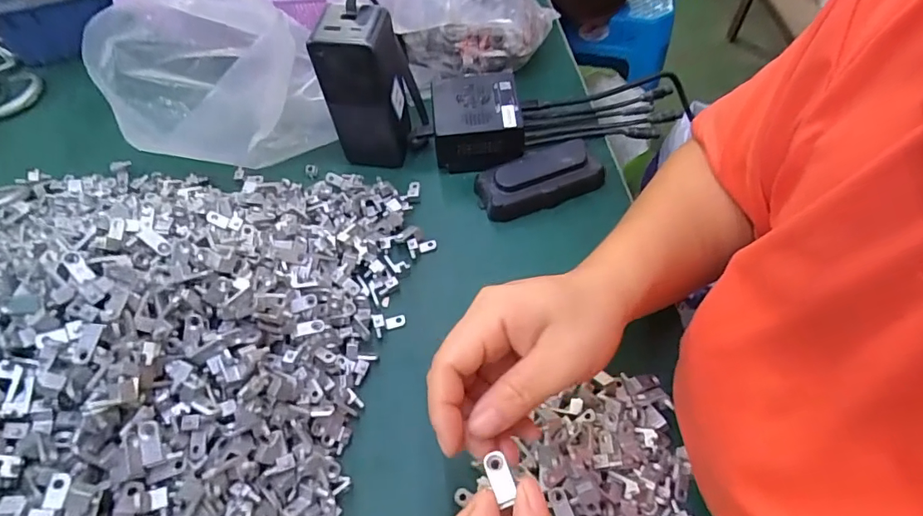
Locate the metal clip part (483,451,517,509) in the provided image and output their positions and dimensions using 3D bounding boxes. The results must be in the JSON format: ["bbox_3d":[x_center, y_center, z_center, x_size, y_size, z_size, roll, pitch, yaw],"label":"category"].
[{"bbox_3d":[0.017,0.095,0.217,0.010,0.005,0.018,-16,60,-9],"label":"metal clip part"}]

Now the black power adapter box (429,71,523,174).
[{"bbox_3d":[0.013,-0.122,0.452,0.074,0.055,0.071,-4,58,0],"label":"black power adapter box"}]

